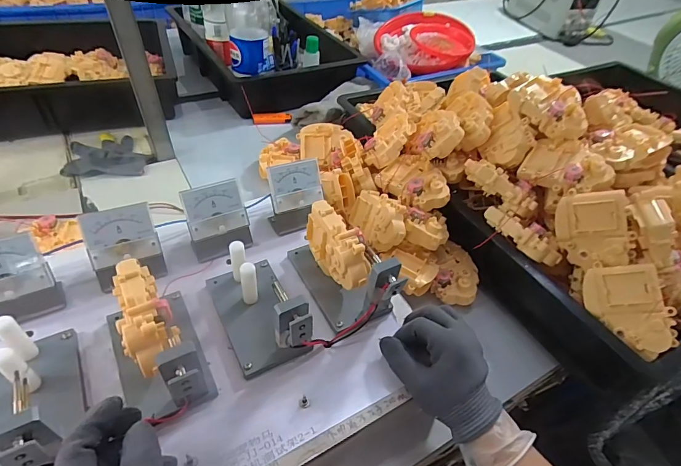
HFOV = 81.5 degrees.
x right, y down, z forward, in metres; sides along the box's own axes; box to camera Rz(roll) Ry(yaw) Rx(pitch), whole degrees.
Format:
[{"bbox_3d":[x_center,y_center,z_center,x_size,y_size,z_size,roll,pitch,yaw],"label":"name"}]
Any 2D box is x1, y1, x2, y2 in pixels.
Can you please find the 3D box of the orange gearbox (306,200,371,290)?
[{"bbox_3d":[-0.004,0.023,0.418,0.041,0.077,0.099,-17,50,-21],"label":"orange gearbox"}]

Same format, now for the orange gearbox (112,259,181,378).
[{"bbox_3d":[-0.160,0.061,0.320,0.036,0.033,0.095,-21,51,-24],"label":"orange gearbox"}]

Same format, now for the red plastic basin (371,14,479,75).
[{"bbox_3d":[0.206,-0.473,0.985,0.236,0.062,0.260,3,45,-3],"label":"red plastic basin"}]

